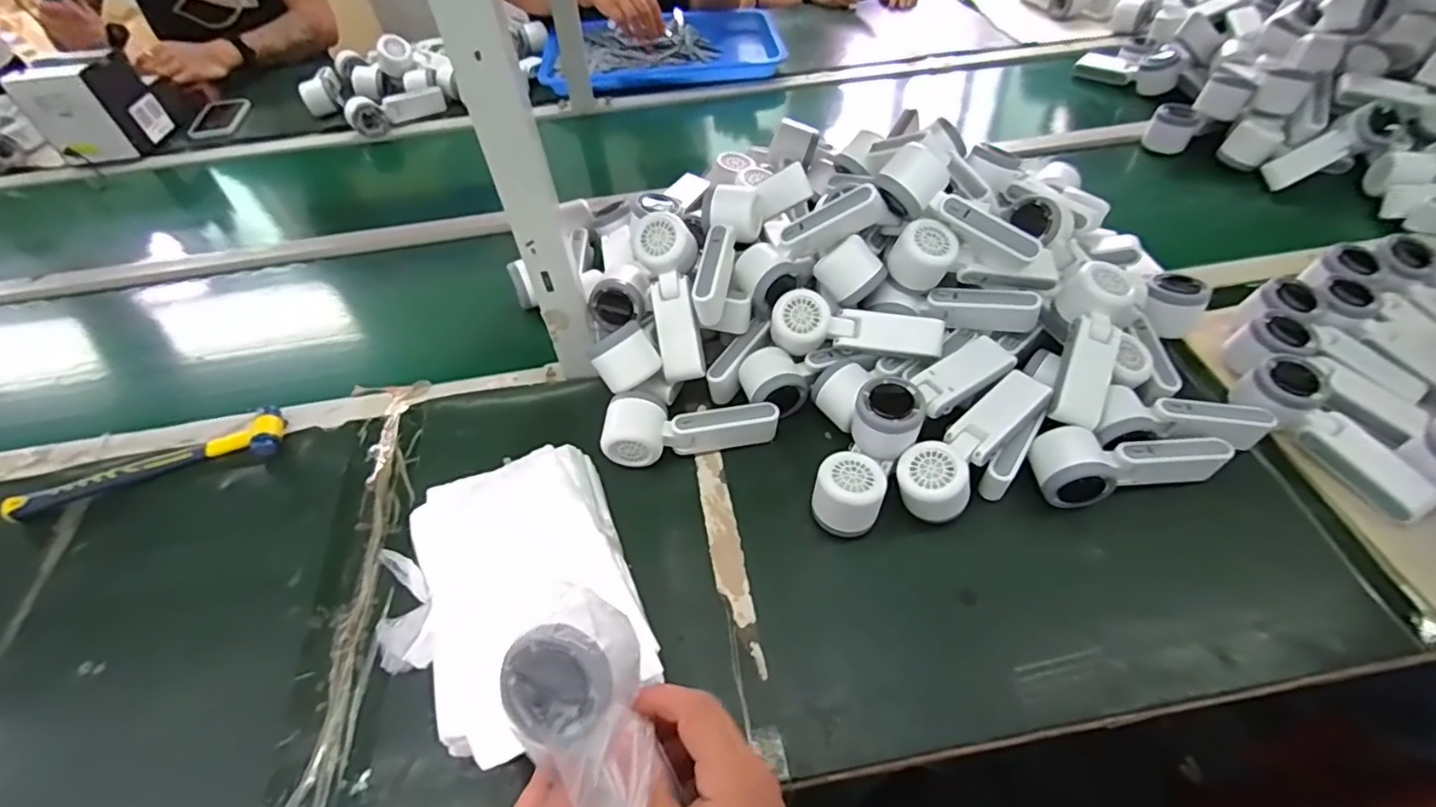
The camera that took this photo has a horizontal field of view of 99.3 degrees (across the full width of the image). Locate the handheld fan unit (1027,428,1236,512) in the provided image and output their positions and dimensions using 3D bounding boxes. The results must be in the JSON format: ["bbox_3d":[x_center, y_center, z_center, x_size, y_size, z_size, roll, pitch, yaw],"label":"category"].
[{"bbox_3d":[0.365,0.052,0.545,0.164,0.046,0.065,-5,51,0],"label":"handheld fan unit"}]

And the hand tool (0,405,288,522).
[{"bbox_3d":[-0.571,0.061,0.615,0.240,0.021,0.055,-17,52,-10],"label":"hand tool"}]

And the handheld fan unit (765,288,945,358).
[{"bbox_3d":[0.140,-0.073,0.616,0.166,0.059,0.046,5,51,7],"label":"handheld fan unit"}]

